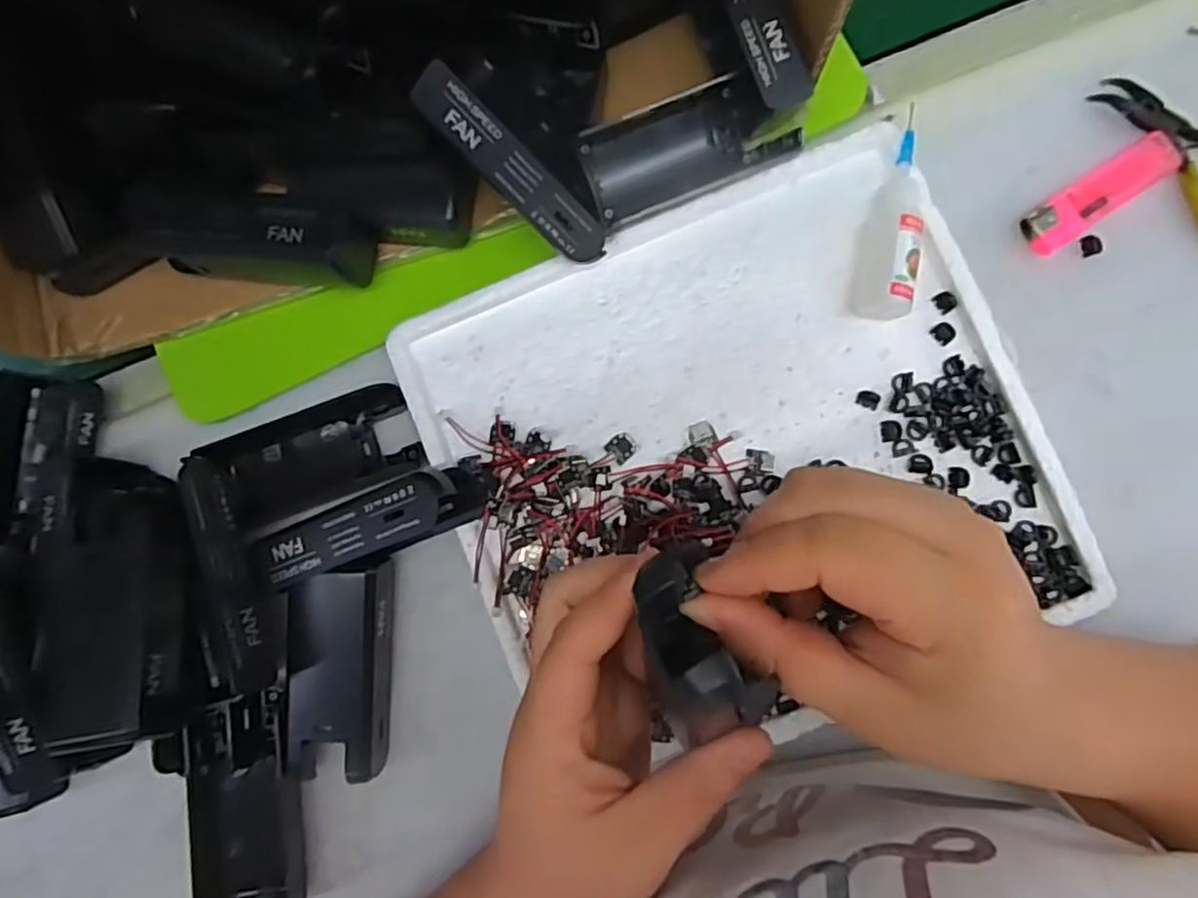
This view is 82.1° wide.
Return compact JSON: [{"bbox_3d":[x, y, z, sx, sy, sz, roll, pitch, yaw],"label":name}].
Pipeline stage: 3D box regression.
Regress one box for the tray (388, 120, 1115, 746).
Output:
[{"bbox_3d":[0.065,-0.001,0.335,0.268,0.038,0.239,-23,84,3],"label":"tray"}]

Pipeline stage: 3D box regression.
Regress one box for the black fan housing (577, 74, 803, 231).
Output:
[{"bbox_3d":[0.042,-0.146,0.327,0.101,0.025,0.045,-24,101,0],"label":"black fan housing"}]

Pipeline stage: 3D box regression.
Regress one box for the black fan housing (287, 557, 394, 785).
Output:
[{"bbox_3d":[-0.125,0.108,0.339,0.052,0.036,0.101,-3,86,5],"label":"black fan housing"}]

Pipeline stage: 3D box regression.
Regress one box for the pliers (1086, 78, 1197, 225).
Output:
[{"bbox_3d":[0.306,-0.150,0.343,0.060,0.008,0.115,-40,84,1],"label":"pliers"}]

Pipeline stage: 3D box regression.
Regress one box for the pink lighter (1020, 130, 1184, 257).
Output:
[{"bbox_3d":[0.250,-0.127,0.343,0.083,0.009,0.023,-34,84,2],"label":"pink lighter"}]

